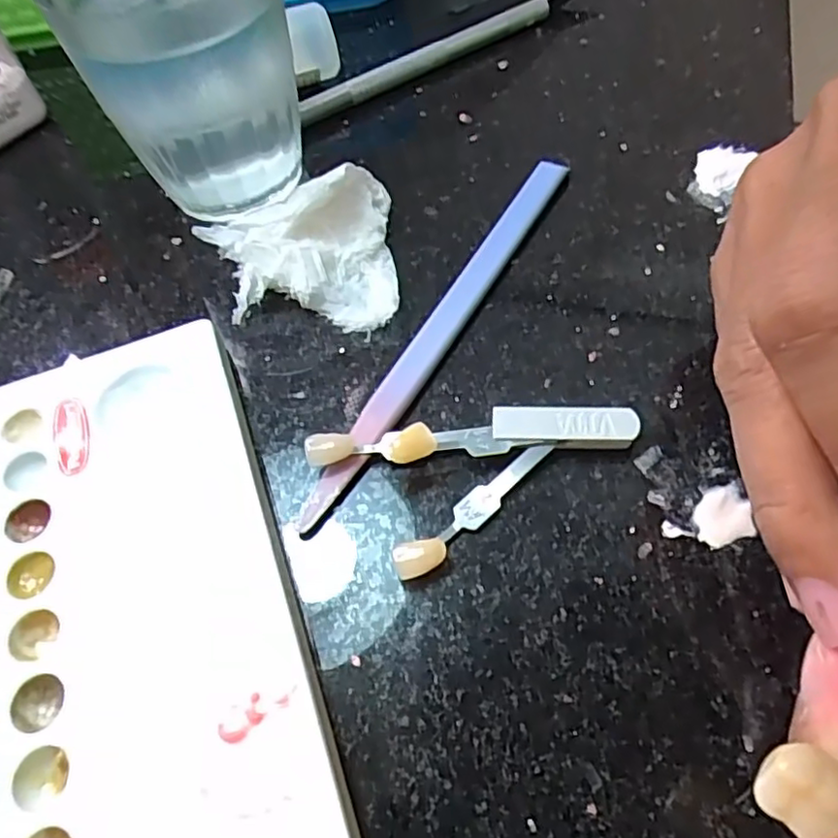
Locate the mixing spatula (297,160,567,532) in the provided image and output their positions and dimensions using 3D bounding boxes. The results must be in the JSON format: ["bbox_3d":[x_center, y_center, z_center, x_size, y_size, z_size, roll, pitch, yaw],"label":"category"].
[{"bbox_3d":[0.008,-0.027,0.179,0.009,0.007,0.134,24,64,20],"label":"mixing spatula"}]

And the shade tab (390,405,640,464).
[{"bbox_3d":[0.022,0.004,0.157,0.056,0.008,0.012,-6,57,3],"label":"shade tab"}]

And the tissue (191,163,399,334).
[{"bbox_3d":[-0.036,-0.049,0.187,0.055,0.022,0.048,-7,57,2],"label":"tissue"}]

